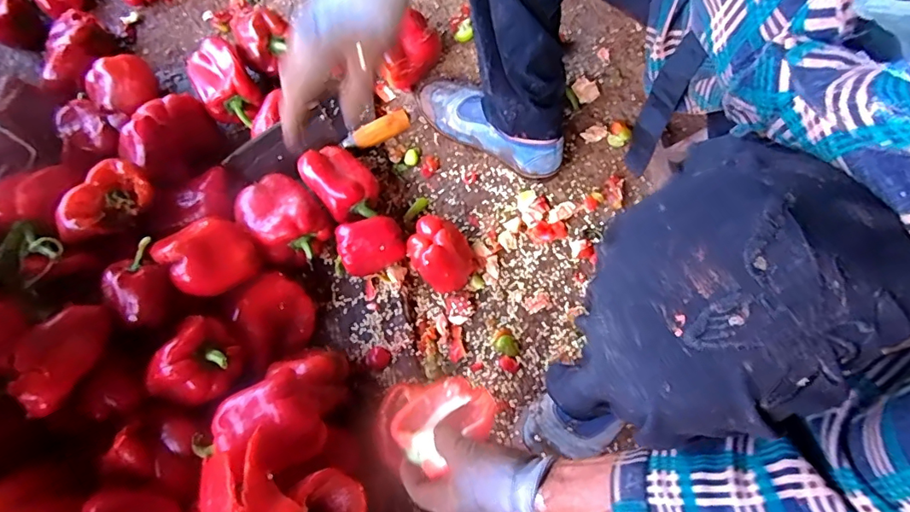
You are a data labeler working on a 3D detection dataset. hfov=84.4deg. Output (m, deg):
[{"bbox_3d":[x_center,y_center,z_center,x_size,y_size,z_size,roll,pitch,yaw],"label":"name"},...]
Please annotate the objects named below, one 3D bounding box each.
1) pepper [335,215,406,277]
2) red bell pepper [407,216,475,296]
[{"bbox_3d":[-0.109,-0.017,0.657,0.084,0.078,0.067,-19,73,-4],"label":"pepper"},{"bbox_3d":[-0.020,-0.001,0.655,0.076,0.081,0.091,-44,76,-11],"label":"red bell pepper"}]

